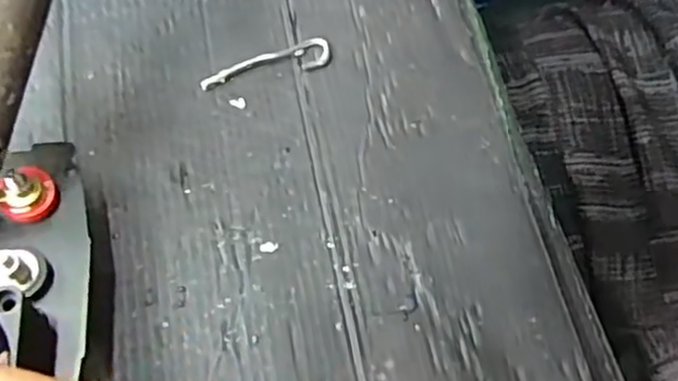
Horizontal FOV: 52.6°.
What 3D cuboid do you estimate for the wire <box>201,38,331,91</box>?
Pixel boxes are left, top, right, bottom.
[{"bbox_3d":[-0.026,-0.045,0.245,0.048,0.004,0.012,-17,66,-11],"label":"wire"}]

